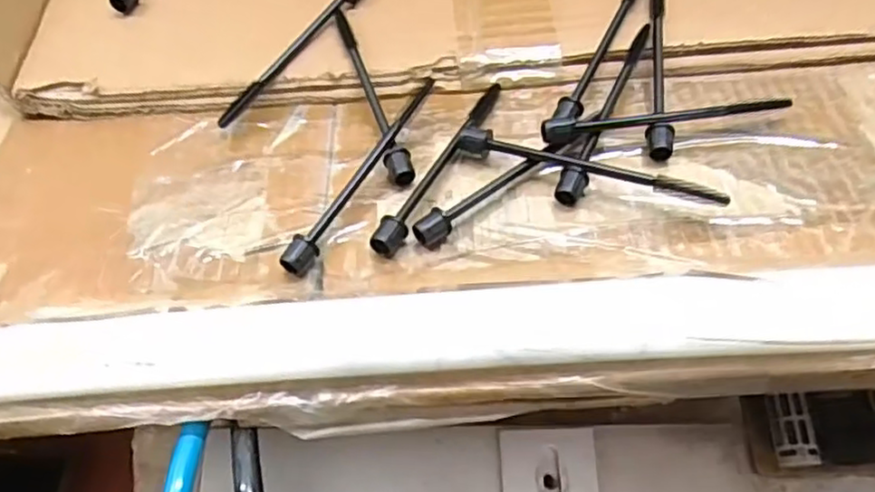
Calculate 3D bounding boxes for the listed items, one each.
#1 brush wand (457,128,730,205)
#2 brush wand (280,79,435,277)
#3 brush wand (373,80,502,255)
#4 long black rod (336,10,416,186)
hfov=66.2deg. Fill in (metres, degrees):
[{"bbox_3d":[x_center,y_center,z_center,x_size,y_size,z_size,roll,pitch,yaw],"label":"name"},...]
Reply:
[{"bbox_3d":[0.055,-0.028,0.251,0.098,0.015,0.008,16,55,16],"label":"brush wand"},{"bbox_3d":[-0.028,-0.028,0.258,0.008,0.014,0.100,22,57,19],"label":"brush wand"},{"bbox_3d":[0.002,-0.035,0.262,0.008,0.010,0.102,19,56,18],"label":"brush wand"},{"bbox_3d":[-0.027,-0.066,0.281,0.010,0.010,0.100,-15,60,-8],"label":"long black rod"}]

